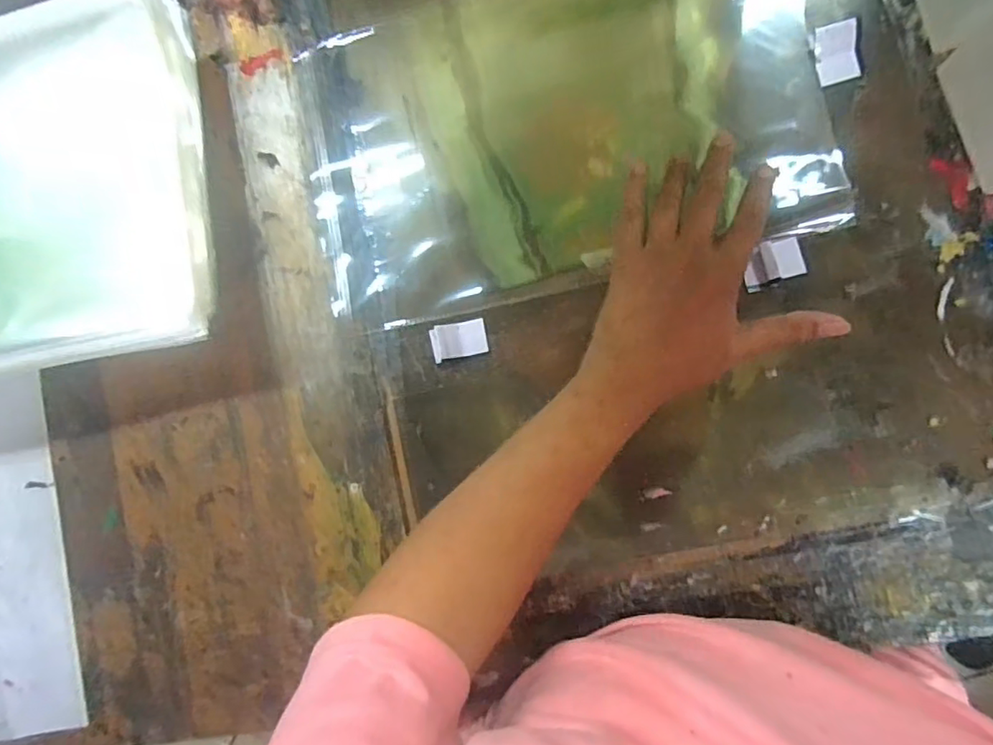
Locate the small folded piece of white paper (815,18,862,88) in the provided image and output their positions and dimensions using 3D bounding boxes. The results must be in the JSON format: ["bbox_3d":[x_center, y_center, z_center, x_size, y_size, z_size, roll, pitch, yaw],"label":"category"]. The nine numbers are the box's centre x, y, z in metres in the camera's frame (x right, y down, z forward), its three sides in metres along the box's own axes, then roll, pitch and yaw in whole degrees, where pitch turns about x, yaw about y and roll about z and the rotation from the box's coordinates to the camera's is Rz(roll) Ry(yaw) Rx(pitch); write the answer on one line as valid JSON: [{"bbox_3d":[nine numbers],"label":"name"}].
[{"bbox_3d":[0.237,-0.222,0.398,0.026,0.005,0.041,-7,89,21],"label":"small folded piece of white paper"}]

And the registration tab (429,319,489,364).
[{"bbox_3d":[-0.029,-0.025,0.436,0.042,0.004,0.027,-13,84,9],"label":"registration tab"}]

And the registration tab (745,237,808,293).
[{"bbox_3d":[0.193,-0.076,0.396,0.039,0.013,0.028,-17,84,9],"label":"registration tab"}]

